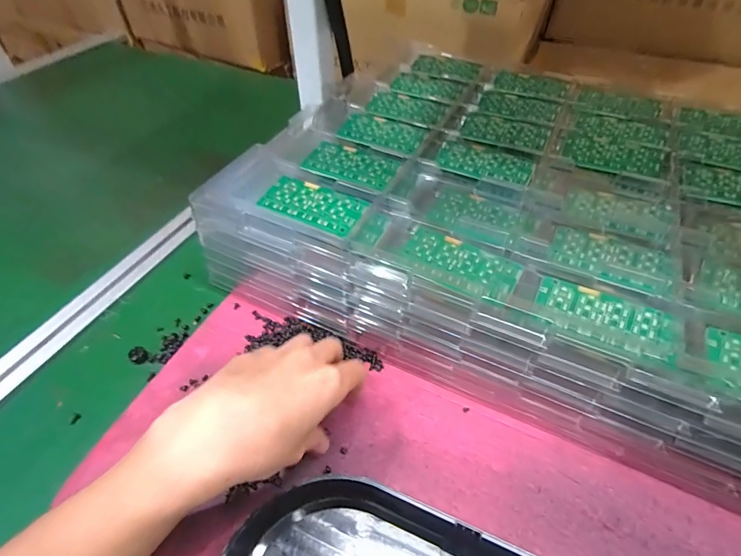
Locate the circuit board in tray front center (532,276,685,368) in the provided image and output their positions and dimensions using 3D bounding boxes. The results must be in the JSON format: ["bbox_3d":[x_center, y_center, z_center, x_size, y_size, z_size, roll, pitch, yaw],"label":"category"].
[{"bbox_3d":[0.170,0.029,0.303,0.094,0.007,0.041,23,52,20],"label":"circuit board in tray front center"}]

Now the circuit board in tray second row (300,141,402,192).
[{"bbox_3d":[-0.020,-0.110,0.412,0.093,0.008,0.052,23,53,20],"label":"circuit board in tray second row"}]

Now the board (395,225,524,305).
[{"bbox_3d":[0.071,-0.011,0.339,0.094,0.006,0.050,25,53,21],"label":"board"}]

